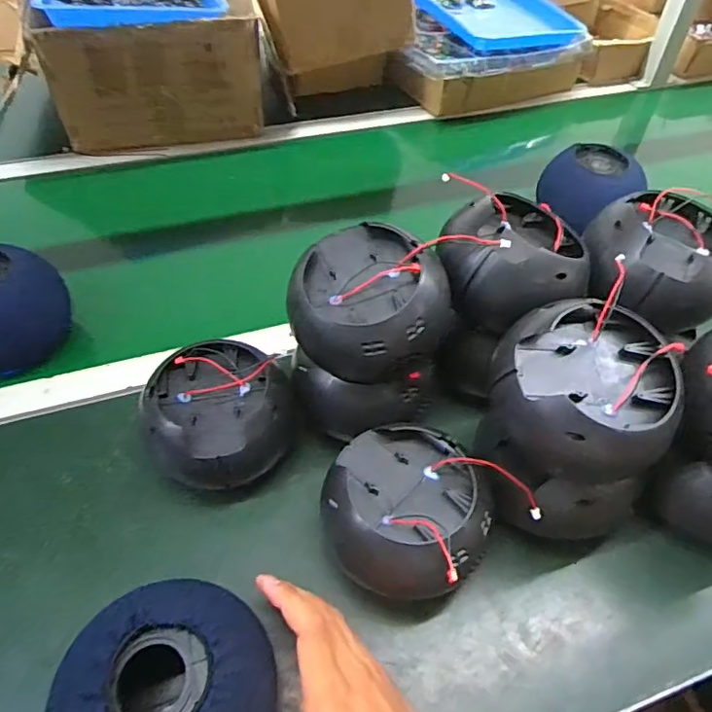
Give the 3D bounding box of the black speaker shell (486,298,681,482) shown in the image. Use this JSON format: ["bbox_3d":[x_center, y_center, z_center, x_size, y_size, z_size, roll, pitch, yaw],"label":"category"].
[{"bbox_3d":[0.163,0.029,0.406,0.124,0.093,0.100,14,50,9],"label":"black speaker shell"}]

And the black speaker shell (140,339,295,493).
[{"bbox_3d":[-0.122,0.059,0.493,0.115,0.085,0.124,34,56,24],"label":"black speaker shell"}]

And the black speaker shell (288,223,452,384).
[{"bbox_3d":[0.016,-0.044,0.460,0.120,0.094,0.111,1,49,-1],"label":"black speaker shell"}]

